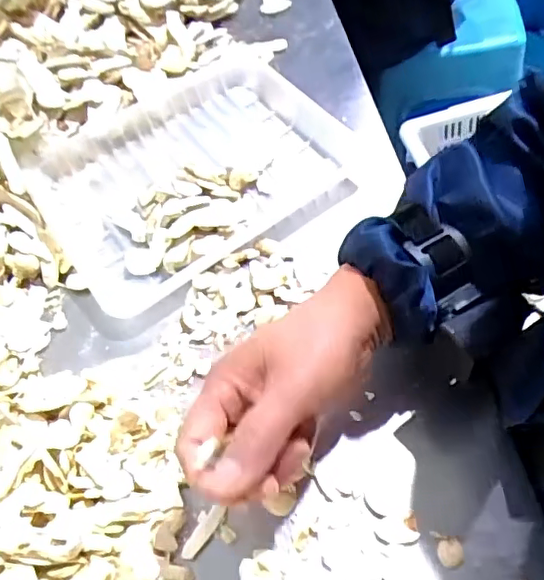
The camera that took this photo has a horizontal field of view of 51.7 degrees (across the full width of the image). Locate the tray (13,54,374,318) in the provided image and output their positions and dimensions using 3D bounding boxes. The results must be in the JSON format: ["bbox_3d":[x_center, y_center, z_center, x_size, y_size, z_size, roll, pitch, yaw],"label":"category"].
[{"bbox_3d":[-0.076,-0.122,0.521,0.269,0.031,0.233,-32,55,-14],"label":"tray"}]

